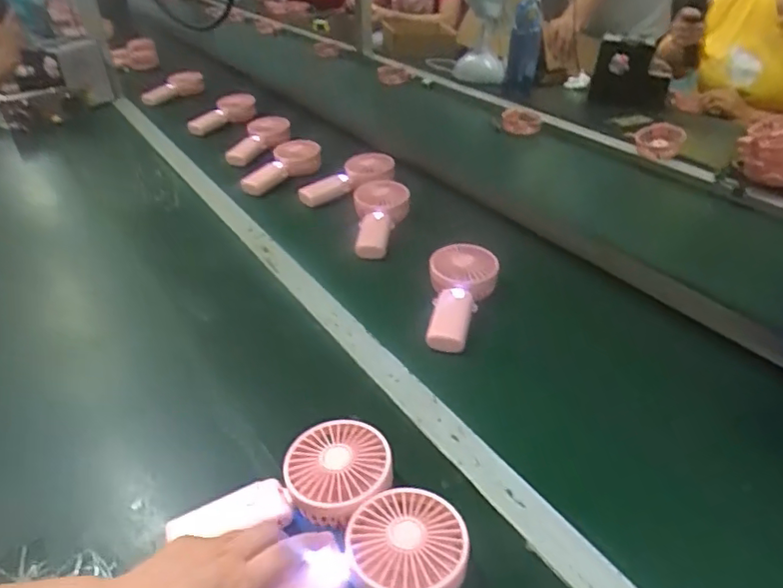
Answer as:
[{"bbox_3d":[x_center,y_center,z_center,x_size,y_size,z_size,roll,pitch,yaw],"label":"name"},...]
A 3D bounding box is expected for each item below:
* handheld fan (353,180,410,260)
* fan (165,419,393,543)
[{"bbox_3d":[-0.016,-0.120,0.893,0.087,0.048,0.177,1,35,1],"label":"handheld fan"},{"bbox_3d":[-0.088,0.159,0.470,0.178,0.037,0.081,-18,38,-11],"label":"fan"}]

